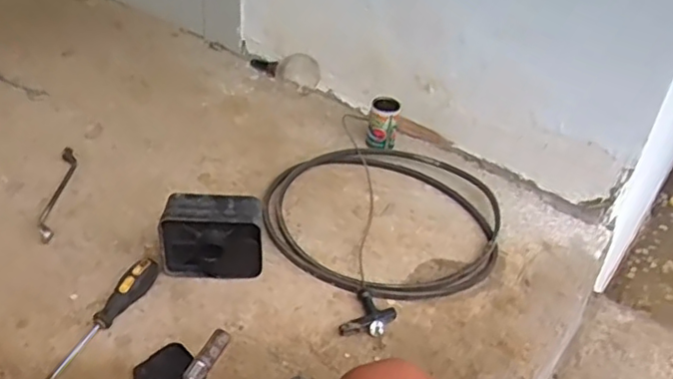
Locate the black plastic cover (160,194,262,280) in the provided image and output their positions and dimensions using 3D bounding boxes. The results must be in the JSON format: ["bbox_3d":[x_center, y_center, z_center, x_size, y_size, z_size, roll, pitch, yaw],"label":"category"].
[{"bbox_3d":[-0.166,0.065,0.804,0.134,0.106,0.071,0,38,-9],"label":"black plastic cover"}]

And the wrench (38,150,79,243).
[{"bbox_3d":[-0.425,0.002,0.906,0.028,0.019,0.210,-3,37,-8],"label":"wrench"}]

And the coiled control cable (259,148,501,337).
[{"bbox_3d":[0.080,0.035,0.948,0.405,0.038,0.358,-22,43,-30],"label":"coiled control cable"}]

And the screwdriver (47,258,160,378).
[{"bbox_3d":[-0.284,0.158,0.727,0.025,0.033,0.200,16,38,17],"label":"screwdriver"}]

